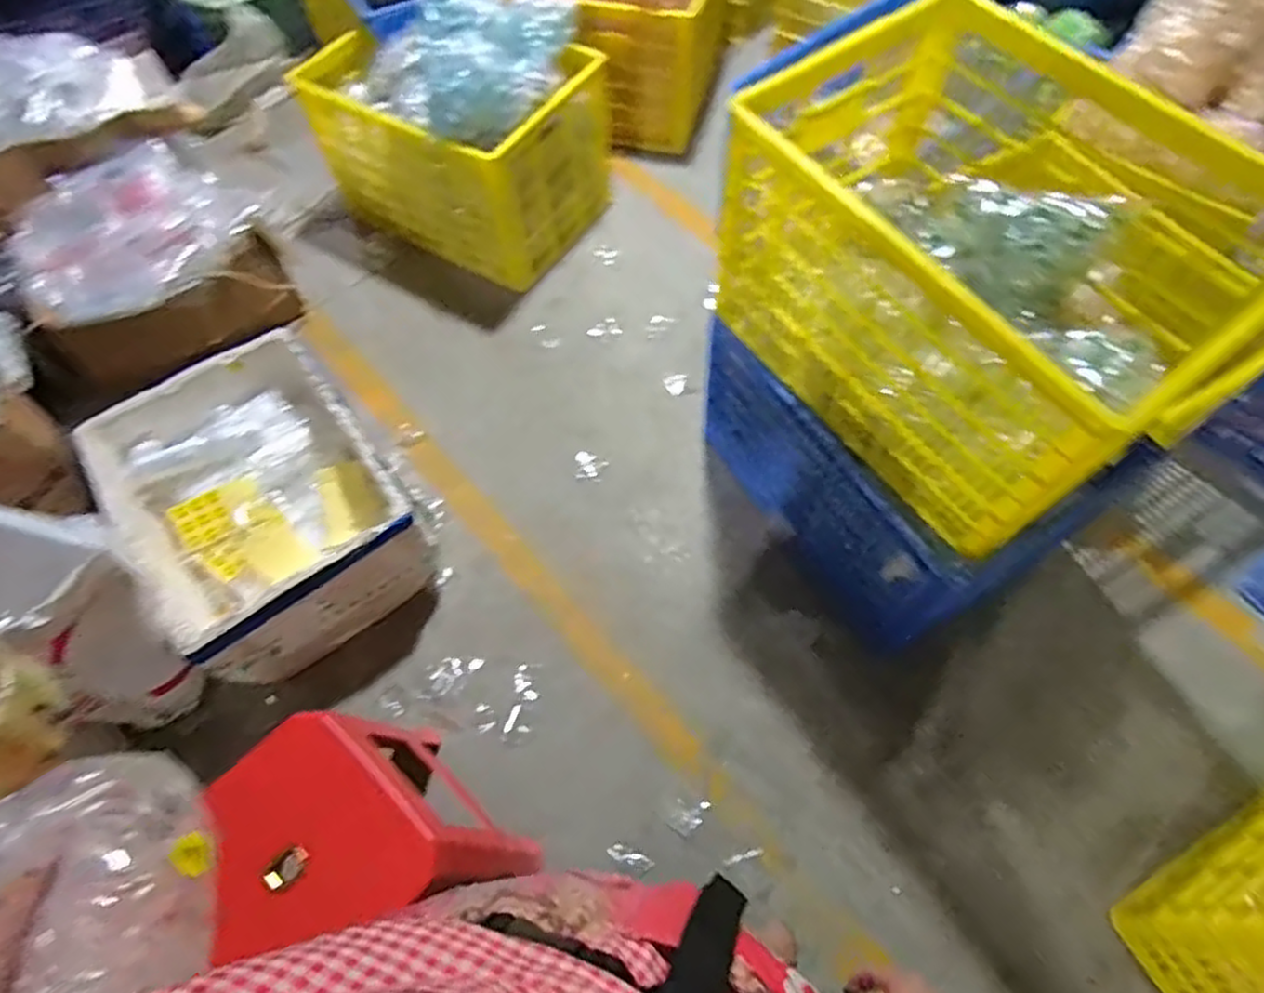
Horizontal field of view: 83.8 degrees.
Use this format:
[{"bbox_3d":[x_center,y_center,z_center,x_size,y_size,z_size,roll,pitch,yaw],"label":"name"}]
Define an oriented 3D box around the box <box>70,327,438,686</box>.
[{"bbox_3d":[-0.701,0.014,1.379,0.456,0.267,0.533,-38,67,-18],"label":"box"}]

